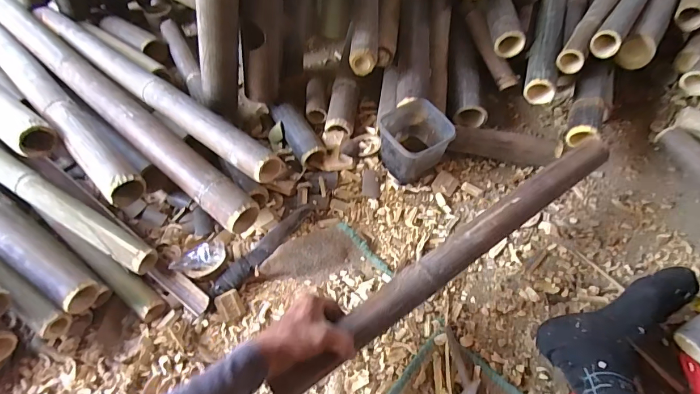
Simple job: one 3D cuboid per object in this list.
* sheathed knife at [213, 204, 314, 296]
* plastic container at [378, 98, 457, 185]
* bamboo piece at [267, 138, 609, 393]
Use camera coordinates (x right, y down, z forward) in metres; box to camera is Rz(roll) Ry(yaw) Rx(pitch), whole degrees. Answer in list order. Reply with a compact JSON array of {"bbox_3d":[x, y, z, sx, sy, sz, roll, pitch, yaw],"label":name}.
[{"bbox_3d":[-0.151,0.087,0.712,0.038,0.020,0.230,35,64,22],"label":"sheathed knife"},{"bbox_3d":[0.121,-0.106,0.779,0.113,0.113,0.116,-27,60,-15],"label":"plastic container"},{"bbox_3d":[0.162,0.080,0.584,0.624,0.035,0.053,-32,61,-17],"label":"bamboo piece"}]

